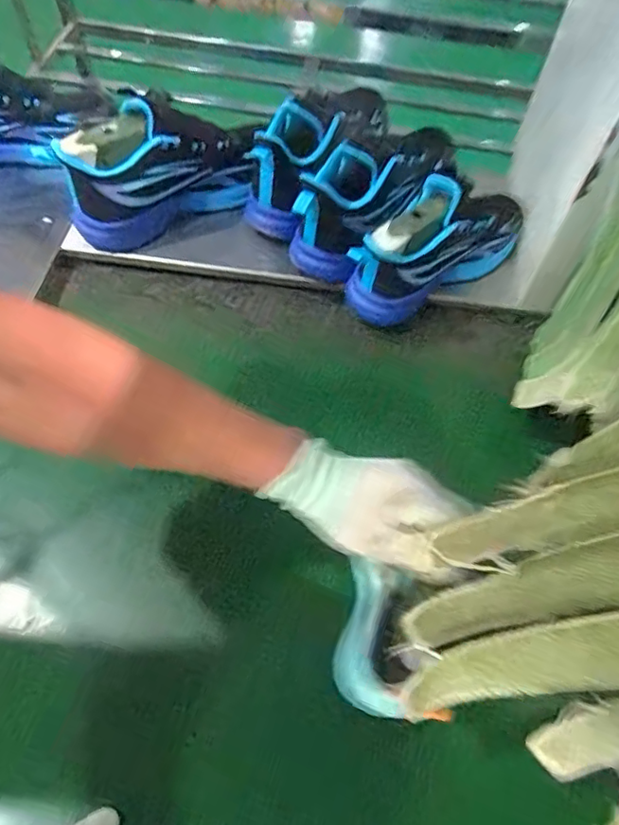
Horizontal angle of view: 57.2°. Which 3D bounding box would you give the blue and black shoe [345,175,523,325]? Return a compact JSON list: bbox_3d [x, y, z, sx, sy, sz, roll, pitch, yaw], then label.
[{"bbox_3d":[0.152,-0.193,0.622,0.249,0.137,0.078,-25,65,-29],"label":"blue and black shoe"}]

